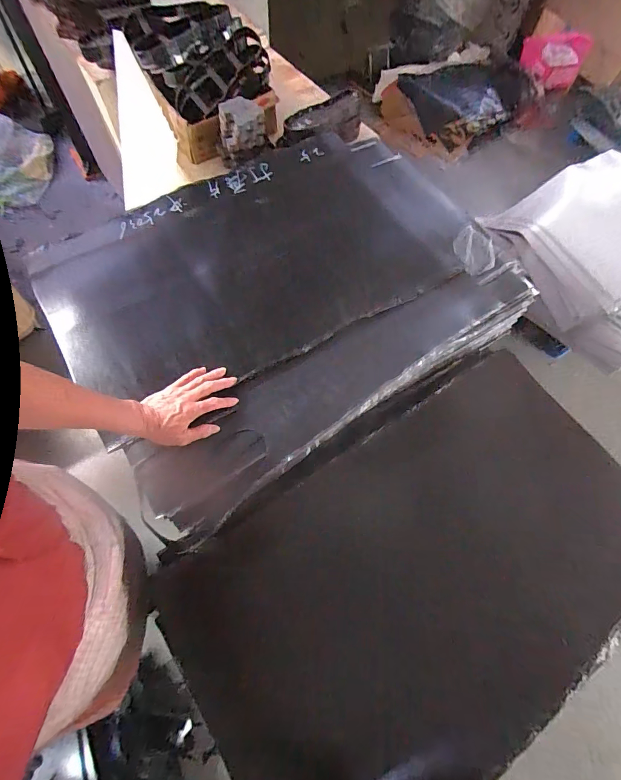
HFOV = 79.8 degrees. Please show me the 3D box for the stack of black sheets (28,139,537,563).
[{"bbox_3d":[-0.049,-0.215,0.802,0.859,0.115,0.666,-32,71,-16],"label":"stack of black sheets"}]

